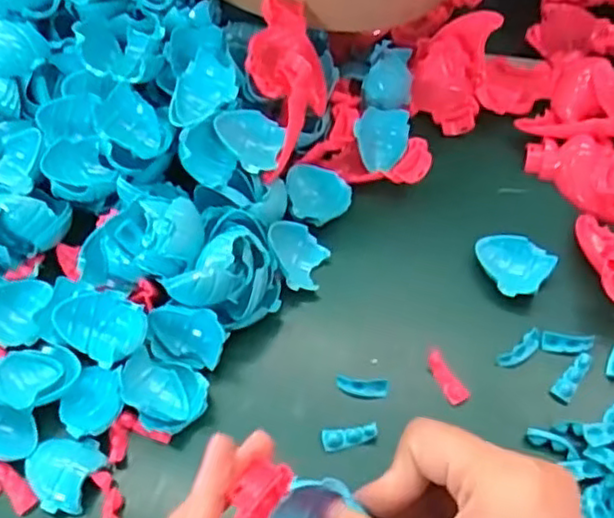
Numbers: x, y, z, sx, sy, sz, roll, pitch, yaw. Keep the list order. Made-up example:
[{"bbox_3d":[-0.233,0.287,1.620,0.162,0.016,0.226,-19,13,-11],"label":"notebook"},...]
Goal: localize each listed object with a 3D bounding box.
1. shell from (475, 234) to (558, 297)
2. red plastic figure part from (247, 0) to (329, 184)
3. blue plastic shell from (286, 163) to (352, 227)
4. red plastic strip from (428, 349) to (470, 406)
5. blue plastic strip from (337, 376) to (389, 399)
[{"bbox_3d":[0.122,0.004,0.407,0.038,0.017,0.043,-38,62,-20],"label":"shell"},{"bbox_3d":[-0.012,-0.106,0.429,0.047,0.046,0.119,-3,77,1],"label":"red plastic figure part"},{"bbox_3d":[0.005,-0.043,0.438,0.038,0.008,0.048,-29,59,-15],"label":"blue plastic shell"},{"bbox_3d":[0.077,0.065,0.375,0.012,0.009,0.032,-23,58,-12],"label":"red plastic strip"},{"bbox_3d":[0.030,0.072,0.375,0.028,0.004,0.012,5,57,6],"label":"blue plastic strip"}]

